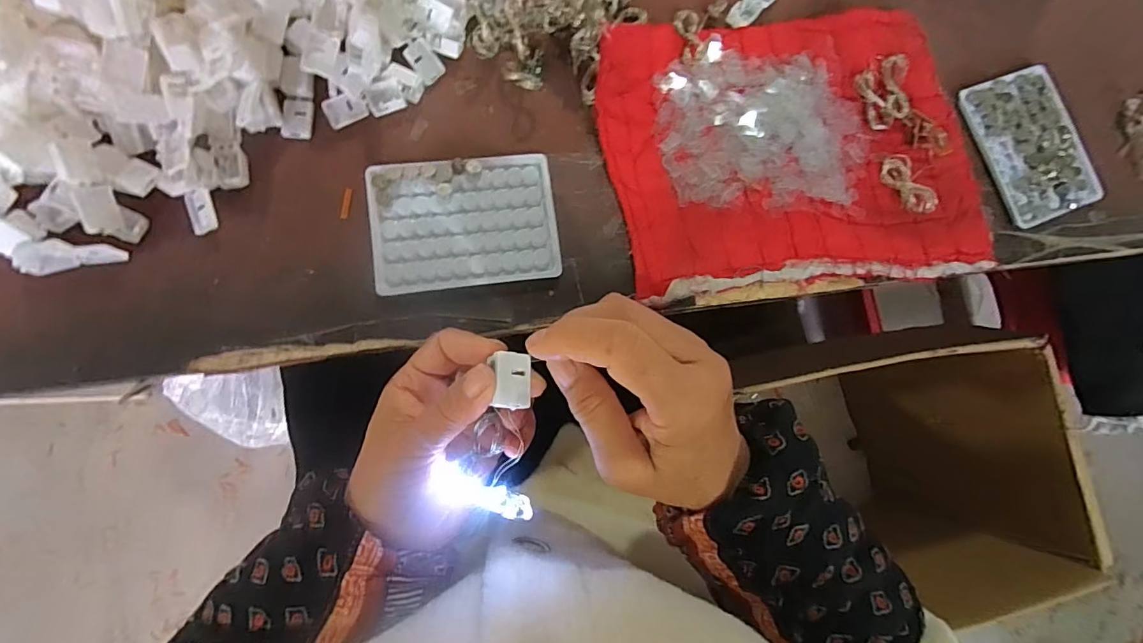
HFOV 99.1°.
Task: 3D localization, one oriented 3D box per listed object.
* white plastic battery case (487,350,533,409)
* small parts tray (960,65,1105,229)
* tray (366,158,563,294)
[{"bbox_3d":[-0.030,0.028,0.240,0.018,0.009,0.024,7,76,-37],"label":"white plastic battery case"},{"bbox_3d":[0.403,-0.154,0.428,0.094,0.010,0.131,-19,86,-9],"label":"small parts tray"},{"bbox_3d":[-0.077,-0.071,0.355,0.130,0.008,0.093,-7,85,-8],"label":"tray"}]

